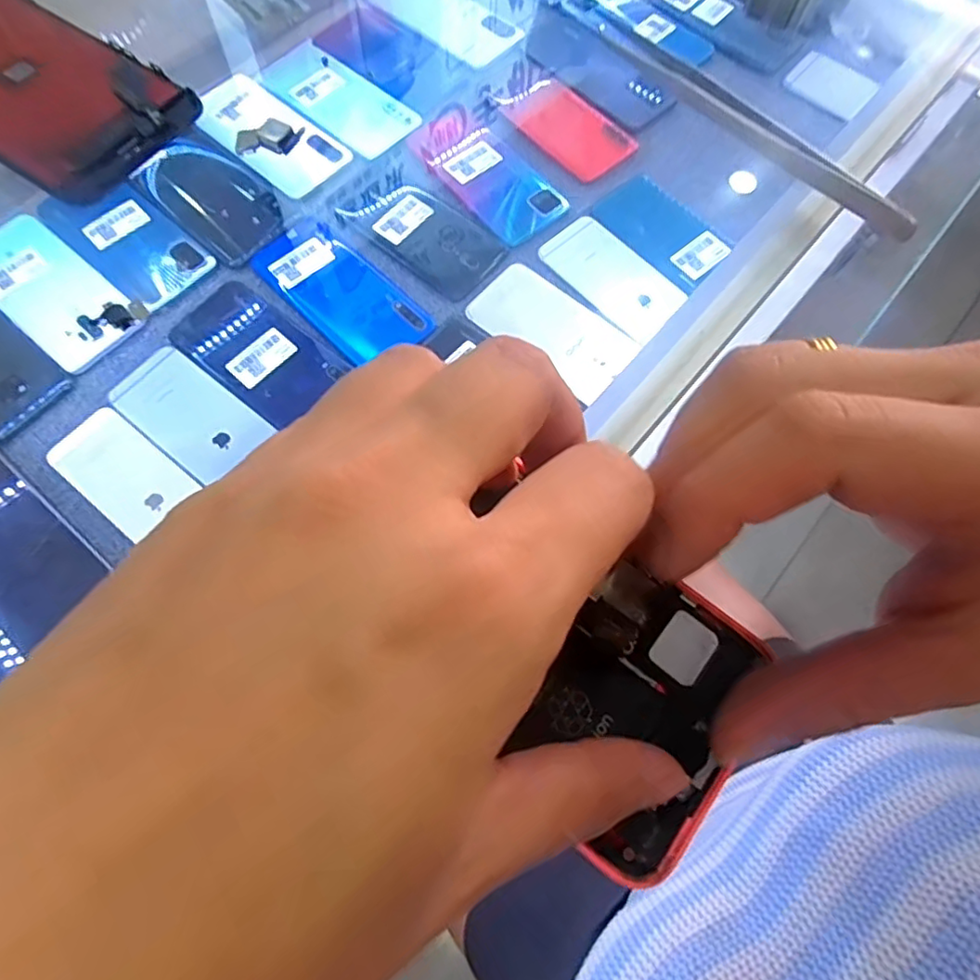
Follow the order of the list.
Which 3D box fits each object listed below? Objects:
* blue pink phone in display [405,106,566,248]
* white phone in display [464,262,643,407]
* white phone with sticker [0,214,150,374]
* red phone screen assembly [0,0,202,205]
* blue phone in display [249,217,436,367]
[{"bbox_3d":[-0.004,-0.293,0.547,0.074,0.007,0.160,-37,75,-14],"label":"blue pink phone in display"},{"bbox_3d":[0.050,-0.133,0.487,0.135,0.010,0.069,41,74,13],"label":"white phone in display"},{"bbox_3d":[-0.365,-0.167,0.489,0.161,0.006,0.074,40,74,12],"label":"white phone with sticker"},{"bbox_3d":[-0.158,-0.139,0.195,0.118,0.008,0.056,33,72,10],"label":"red phone screen assembly"},{"bbox_3d":[-0.127,-0.169,0.502,0.074,0.006,0.158,-42,76,-15],"label":"blue phone in display"}]

